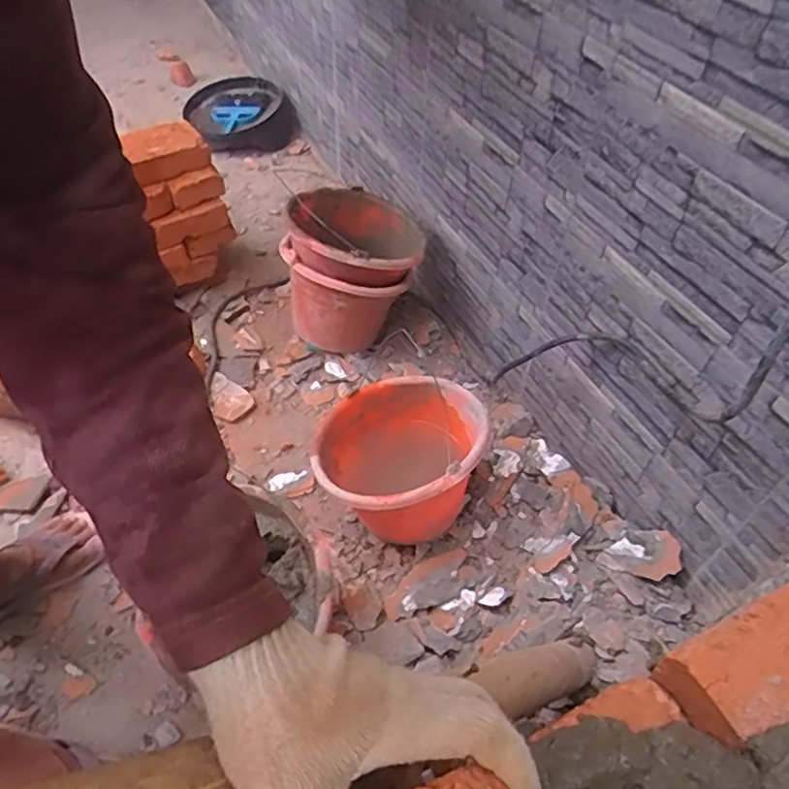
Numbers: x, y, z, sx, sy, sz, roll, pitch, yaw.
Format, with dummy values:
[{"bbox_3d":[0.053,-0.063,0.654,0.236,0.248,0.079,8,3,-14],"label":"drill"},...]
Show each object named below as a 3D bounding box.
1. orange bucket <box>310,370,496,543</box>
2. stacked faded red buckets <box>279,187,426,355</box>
[{"bbox_3d":[0.004,0.094,0.938,0.219,0.166,0.235,1,49,-2],"label":"orange bucket"},{"bbox_3d":[-0.078,-0.237,1.187,0.223,0.266,0.241,1,49,-2],"label":"stacked faded red buckets"}]

